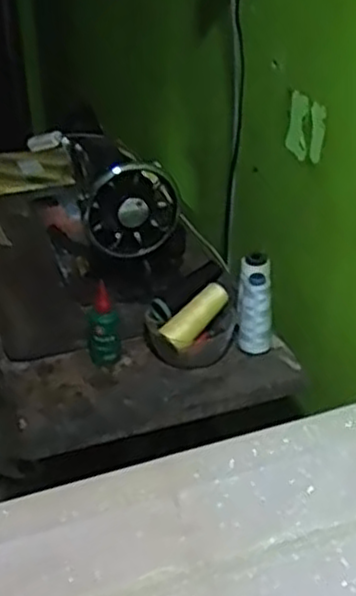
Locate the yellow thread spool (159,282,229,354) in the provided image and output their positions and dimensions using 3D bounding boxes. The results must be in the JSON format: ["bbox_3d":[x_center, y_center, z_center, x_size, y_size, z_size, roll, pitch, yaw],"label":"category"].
[{"bbox_3d":[0.024,0.024,1.018,0.106,0.033,0.035,-44,47,-15],"label":"yellow thread spool"}]

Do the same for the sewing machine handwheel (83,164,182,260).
[{"bbox_3d":[-0.061,-0.119,1.042,0.131,0.137,0.034,-7,33,-10],"label":"sewing machine handwheel"}]

